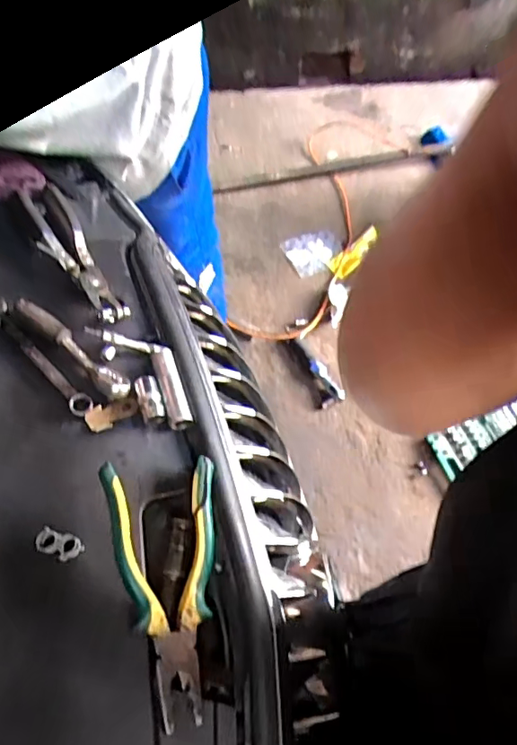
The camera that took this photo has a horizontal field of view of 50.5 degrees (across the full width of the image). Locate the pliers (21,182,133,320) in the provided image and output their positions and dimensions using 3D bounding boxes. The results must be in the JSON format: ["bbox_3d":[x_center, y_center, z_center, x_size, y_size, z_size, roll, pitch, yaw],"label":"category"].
[{"bbox_3d":[-0.201,-0.132,0.579,0.050,0.017,0.216,-25,66,-17],"label":"pliers"}]

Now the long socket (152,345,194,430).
[{"bbox_3d":[-0.082,0.013,0.513,0.022,0.020,0.086,-15,63,-12],"label":"long socket"}]

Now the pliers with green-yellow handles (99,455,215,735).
[{"bbox_3d":[-0.074,0.158,0.416,0.087,0.037,0.188,-3,61,-6],"label":"pliers with green-yellow handles"}]

